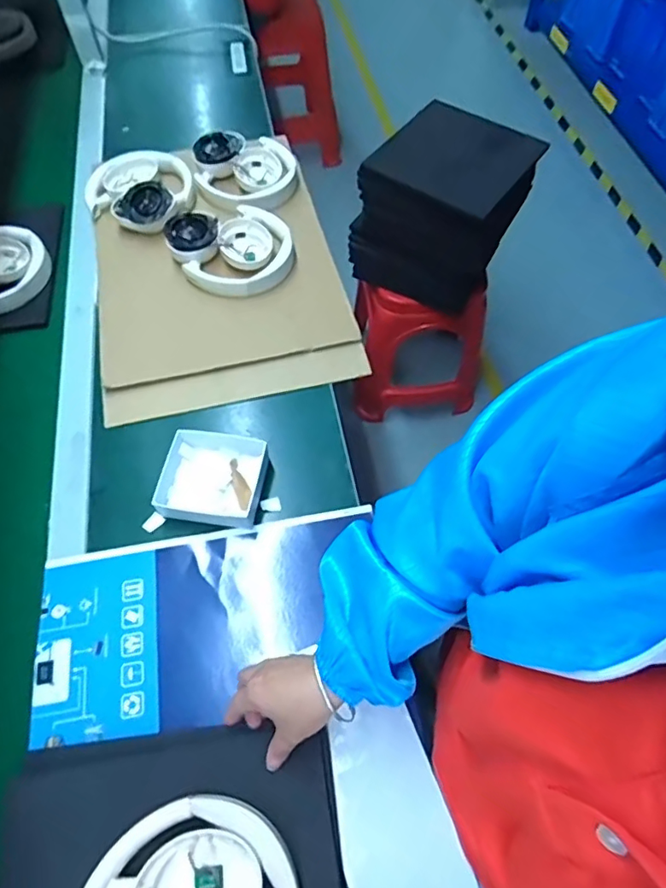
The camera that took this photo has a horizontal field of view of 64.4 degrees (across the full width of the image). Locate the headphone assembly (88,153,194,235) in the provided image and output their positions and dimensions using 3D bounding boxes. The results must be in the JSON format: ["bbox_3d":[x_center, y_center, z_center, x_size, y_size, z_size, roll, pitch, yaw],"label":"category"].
[{"bbox_3d":[-0.299,-0.394,0.832,0.159,0.050,0.153,28,62,16],"label":"headphone assembly"}]

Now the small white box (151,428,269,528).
[{"bbox_3d":[-0.135,0.036,0.602,0.110,0.029,0.106,8,59,4],"label":"small white box"}]

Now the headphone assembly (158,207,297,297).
[{"bbox_3d":[-0.147,-0.287,0.766,0.168,0.041,0.154,0,58,0],"label":"headphone assembly"}]

